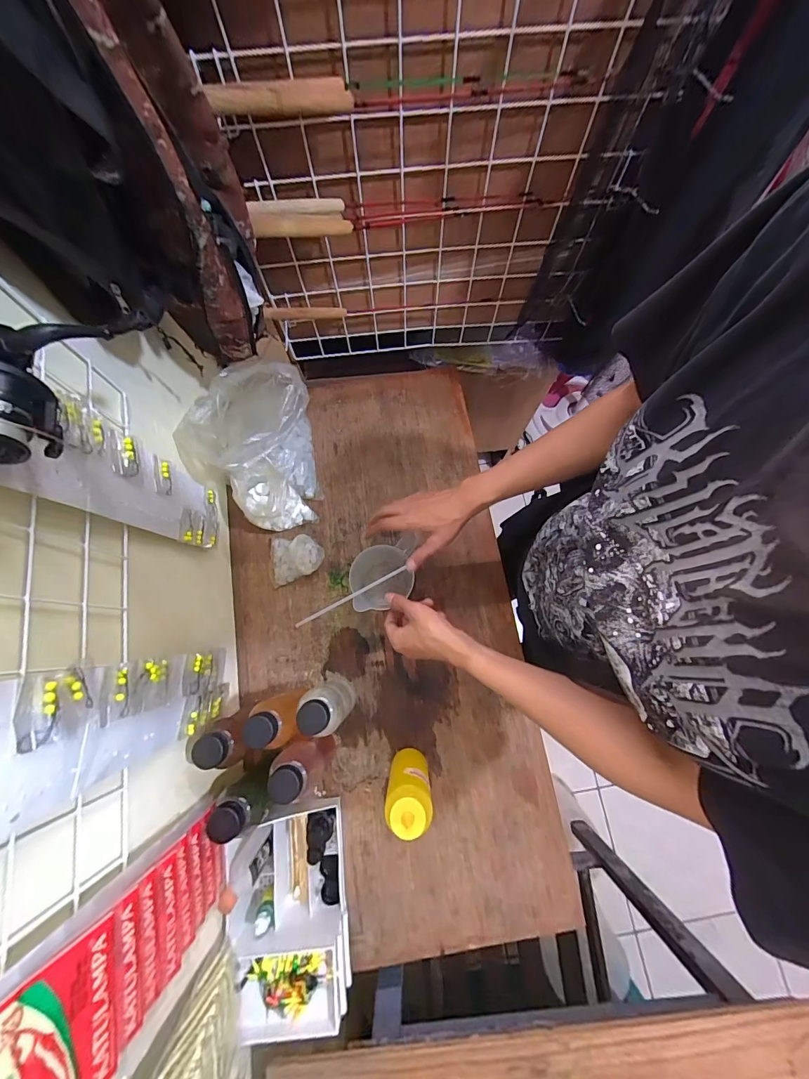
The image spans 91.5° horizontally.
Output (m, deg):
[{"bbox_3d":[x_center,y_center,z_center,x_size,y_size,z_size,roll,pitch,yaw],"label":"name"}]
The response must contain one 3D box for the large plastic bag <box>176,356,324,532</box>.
[{"bbox_3d":[-0.261,-0.158,0.671,0.206,0.207,0.242,3,76,2],"label":"large plastic bag"}]

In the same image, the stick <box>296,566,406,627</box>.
[{"bbox_3d":[-0.083,0.090,0.624,0.192,0.013,0.007,-27,78,-5],"label":"stick"}]

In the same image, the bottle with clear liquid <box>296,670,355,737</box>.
[{"bbox_3d":[-0.111,0.240,0.584,0.067,0.183,0.058,36,79,9],"label":"bottle with clear liquid"}]

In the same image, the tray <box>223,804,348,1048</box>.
[{"bbox_3d":[-0.165,0.526,0.567,0.160,0.099,0.229,-5,76,-1],"label":"tray"}]

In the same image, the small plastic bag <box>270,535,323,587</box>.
[{"bbox_3d":[-0.199,0.033,0.729,0.096,0.032,0.084,-13,76,-2],"label":"small plastic bag"}]

